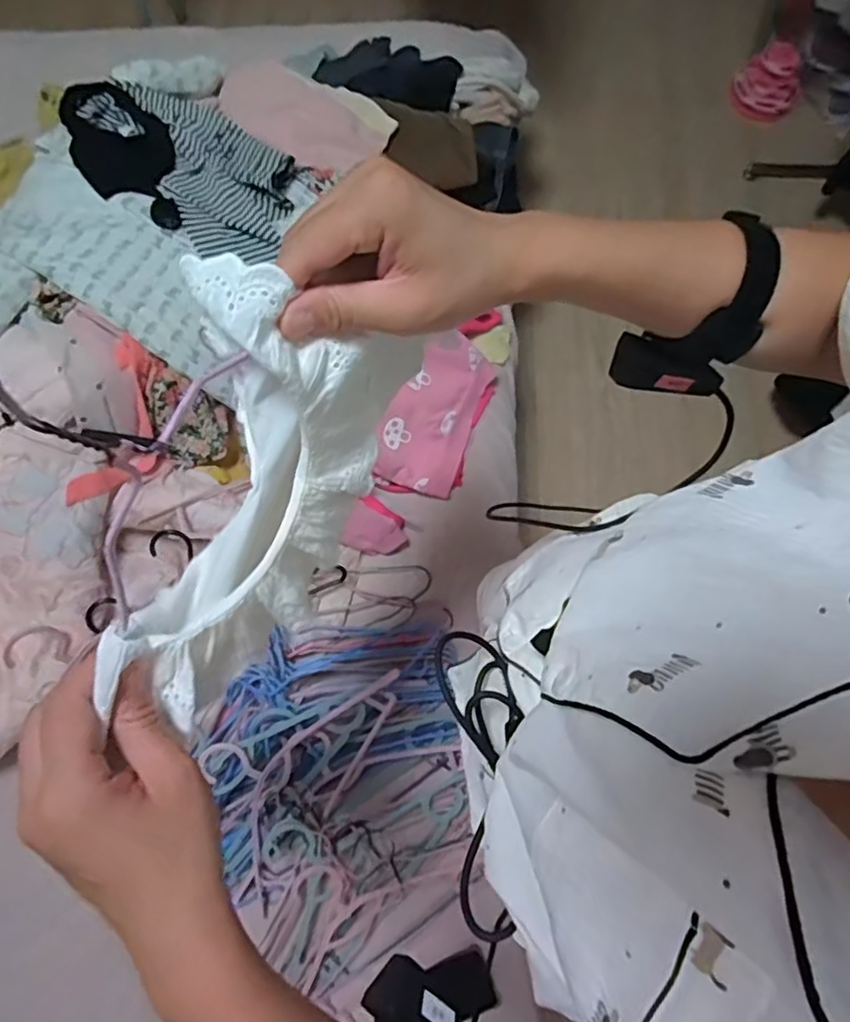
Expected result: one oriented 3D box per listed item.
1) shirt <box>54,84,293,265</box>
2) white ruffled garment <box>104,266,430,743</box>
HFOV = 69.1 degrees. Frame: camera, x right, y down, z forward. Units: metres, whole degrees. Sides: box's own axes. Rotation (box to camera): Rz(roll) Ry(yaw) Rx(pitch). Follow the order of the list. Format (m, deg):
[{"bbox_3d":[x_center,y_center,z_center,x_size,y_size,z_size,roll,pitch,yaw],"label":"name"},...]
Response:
[{"bbox_3d":[-0.346,-0.489,0.867,0.361,0.055,0.202,36,81,9],"label":"shirt"},{"bbox_3d":[-0.094,-0.004,0.321,0.088,0.127,0.250,20,79,6],"label":"white ruffled garment"}]

